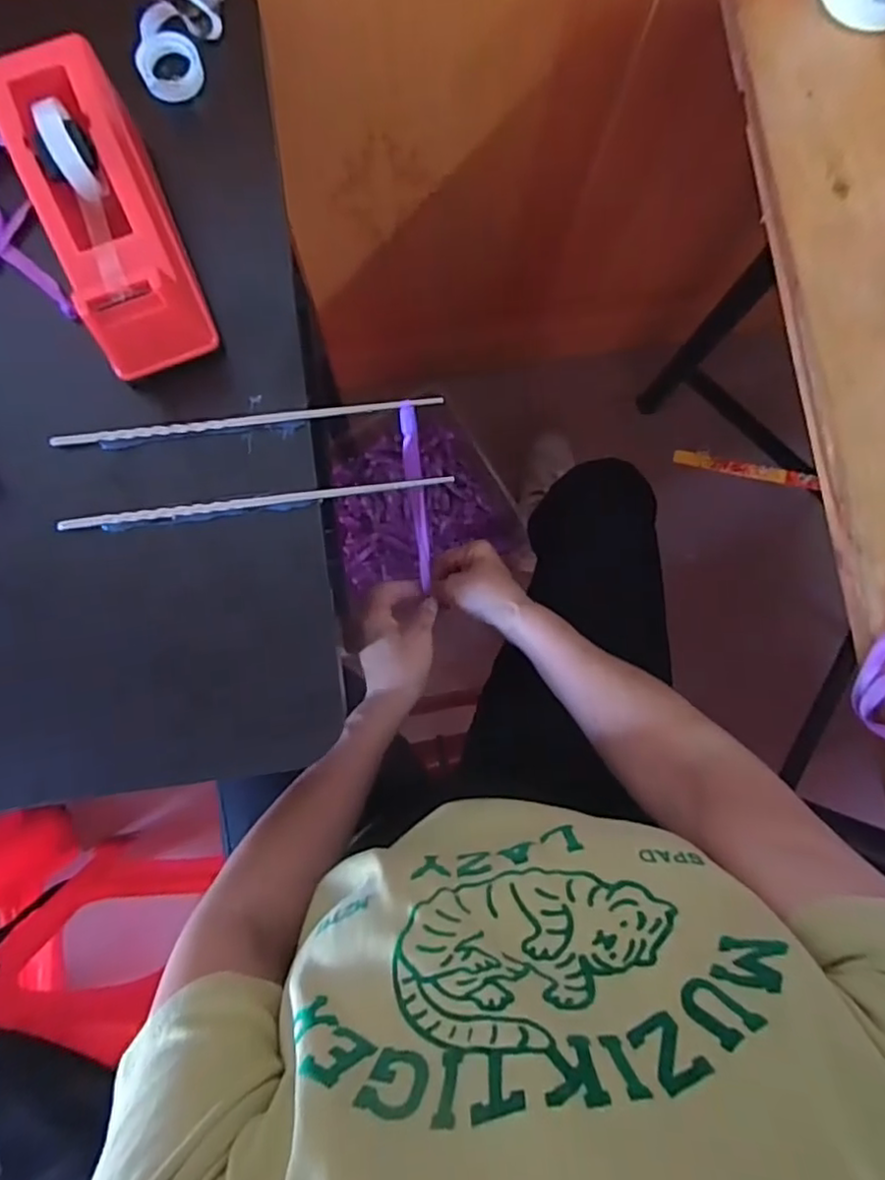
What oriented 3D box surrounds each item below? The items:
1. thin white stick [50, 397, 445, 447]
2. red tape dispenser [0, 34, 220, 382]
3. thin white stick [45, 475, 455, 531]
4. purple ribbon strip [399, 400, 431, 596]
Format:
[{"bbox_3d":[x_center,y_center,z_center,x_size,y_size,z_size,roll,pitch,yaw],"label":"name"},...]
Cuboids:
[{"bbox_3d":[-0.111,-0.097,0.375,0.220,0.008,0.007,-7,84,-4],"label":"thin white stick"},{"bbox_3d":[-0.181,-0.199,0.354,0.063,0.075,0.157,-21,85,-5],"label":"red tape dispenser"},{"bbox_3d":[-0.110,-0.051,0.375,0.213,0.004,0.007,-8,84,-4],"label":"thin white stick"},{"bbox_3d":[-0.018,-0.054,0.492,0.014,0.249,0.032,-16,72,-5],"label":"purple ribbon strip"}]

